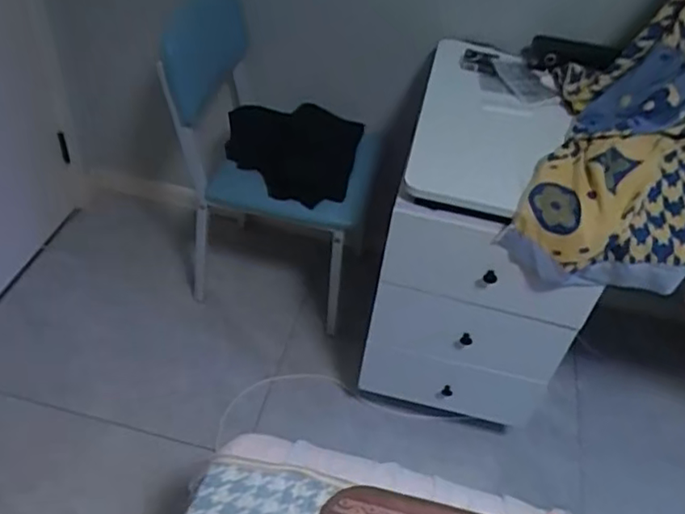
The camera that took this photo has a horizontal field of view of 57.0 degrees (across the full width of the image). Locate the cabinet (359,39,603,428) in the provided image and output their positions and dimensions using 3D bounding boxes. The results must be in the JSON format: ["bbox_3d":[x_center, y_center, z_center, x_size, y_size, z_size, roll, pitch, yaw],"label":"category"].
[{"bbox_3d":[0.312,-0.031,1.438,0.383,0.655,0.485,13,45,5],"label":"cabinet"}]

